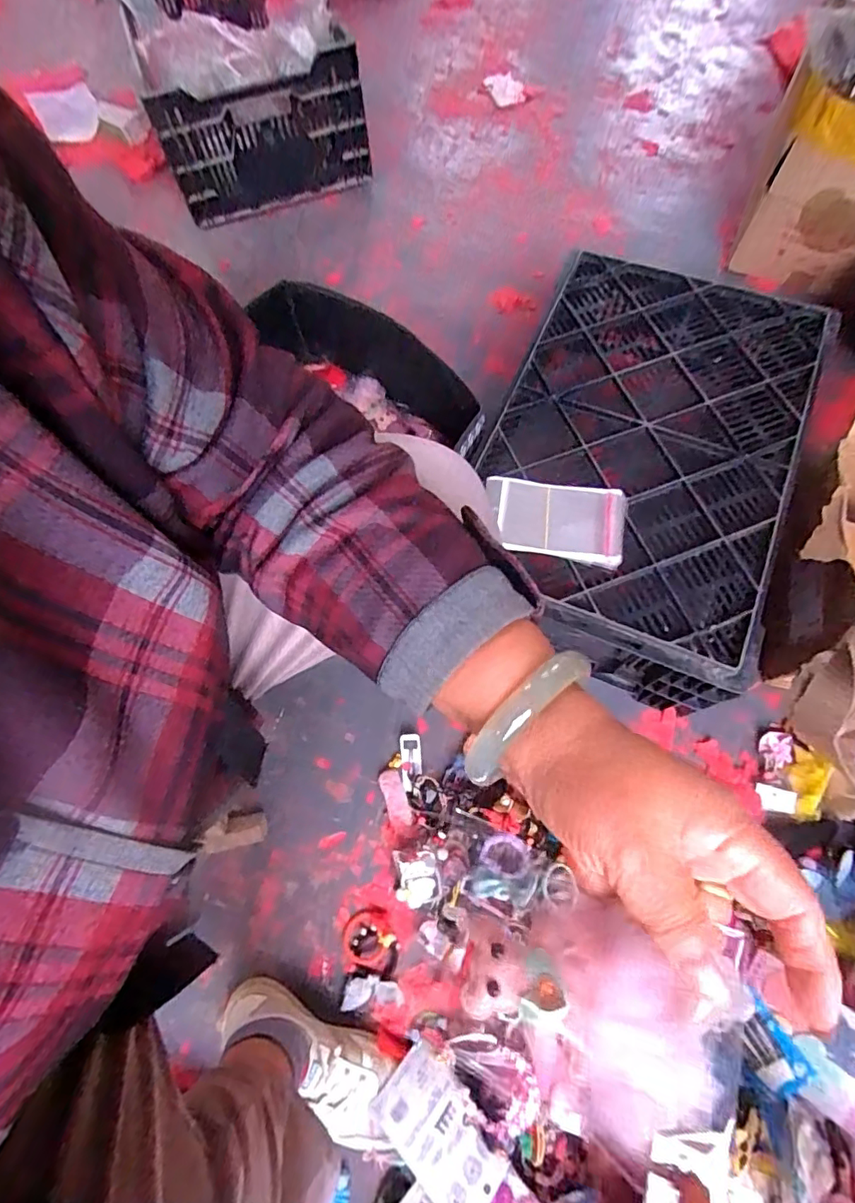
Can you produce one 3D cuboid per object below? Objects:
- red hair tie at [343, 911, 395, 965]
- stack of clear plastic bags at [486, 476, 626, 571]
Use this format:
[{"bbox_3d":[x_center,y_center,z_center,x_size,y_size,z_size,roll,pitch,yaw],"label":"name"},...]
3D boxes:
[{"bbox_3d":[-0.075,0.410,0.661,0.054,0.011,0.057,-1,68,2],"label":"red hair tie"},{"bbox_3d":[0.152,-0.095,0.650,0.161,0.018,0.096,8,69,6],"label":"stack of clear plastic bags"}]

